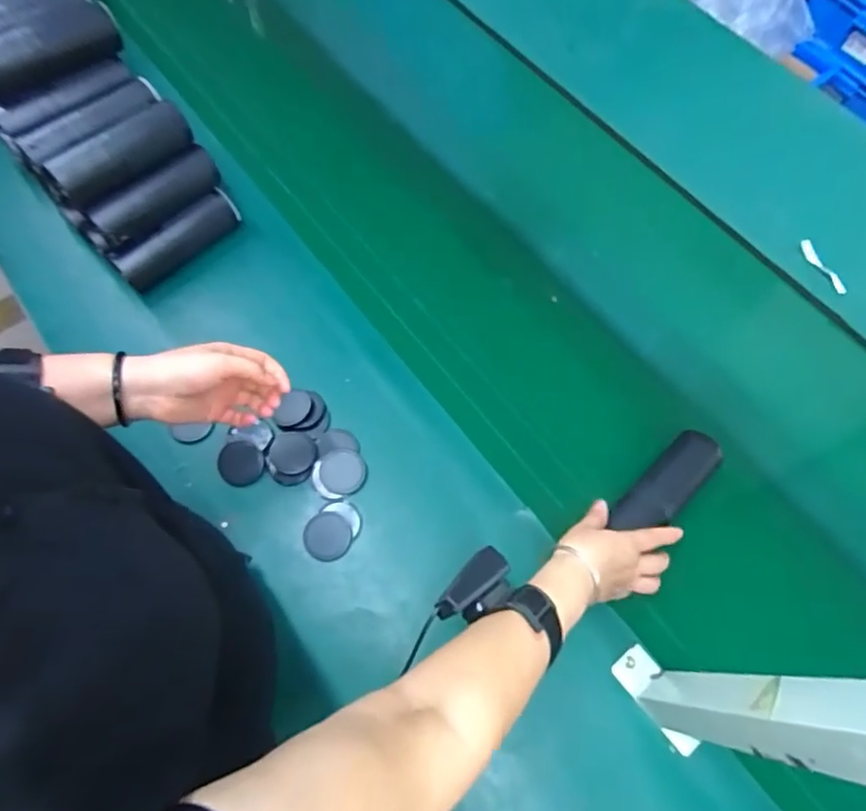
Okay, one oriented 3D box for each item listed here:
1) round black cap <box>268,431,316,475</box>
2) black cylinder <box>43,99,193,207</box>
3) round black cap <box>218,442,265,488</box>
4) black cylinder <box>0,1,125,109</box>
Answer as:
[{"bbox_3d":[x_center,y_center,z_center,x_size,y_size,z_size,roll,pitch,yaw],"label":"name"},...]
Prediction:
[{"bbox_3d":[-0.162,0.054,0.657,0.053,0.006,0.049,0,66,-1],"label":"round black cap"},{"bbox_3d":[-0.371,-0.304,0.679,0.044,0.040,0.172,42,72,15],"label":"black cylinder"},{"bbox_3d":[-0.219,0.068,0.652,0.050,0.008,0.050,0,78,-2],"label":"round black cap"},{"bbox_3d":[-0.458,-0.426,0.677,0.172,0.053,0.048,-33,71,-15],"label":"black cylinder"}]

